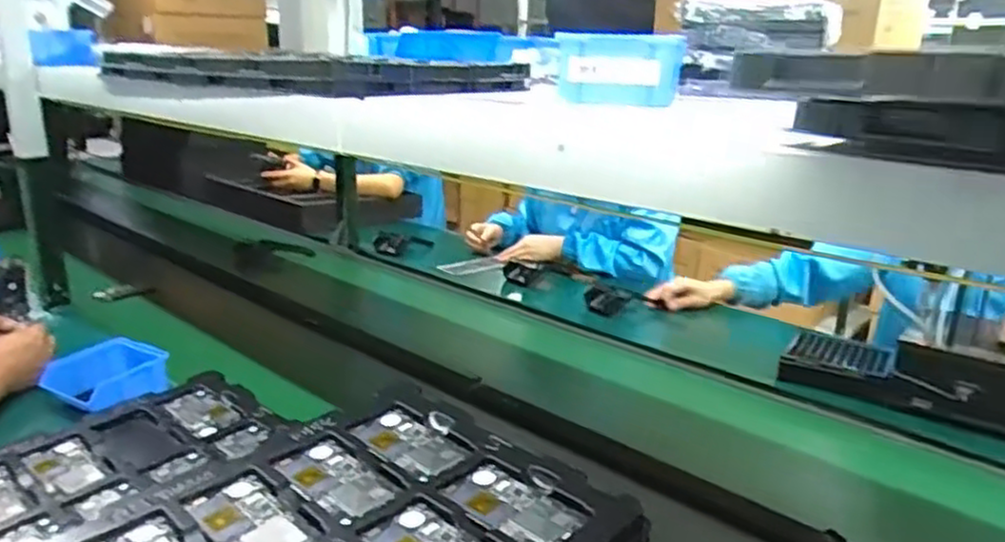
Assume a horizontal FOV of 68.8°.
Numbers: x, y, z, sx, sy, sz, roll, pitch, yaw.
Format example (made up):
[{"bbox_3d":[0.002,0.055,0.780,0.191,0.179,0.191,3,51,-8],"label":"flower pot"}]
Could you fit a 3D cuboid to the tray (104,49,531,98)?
[{"bbox_3d":[-0.246,-0.271,0.985,0.469,0.038,0.318,14,21,34],"label":"tray"}]

